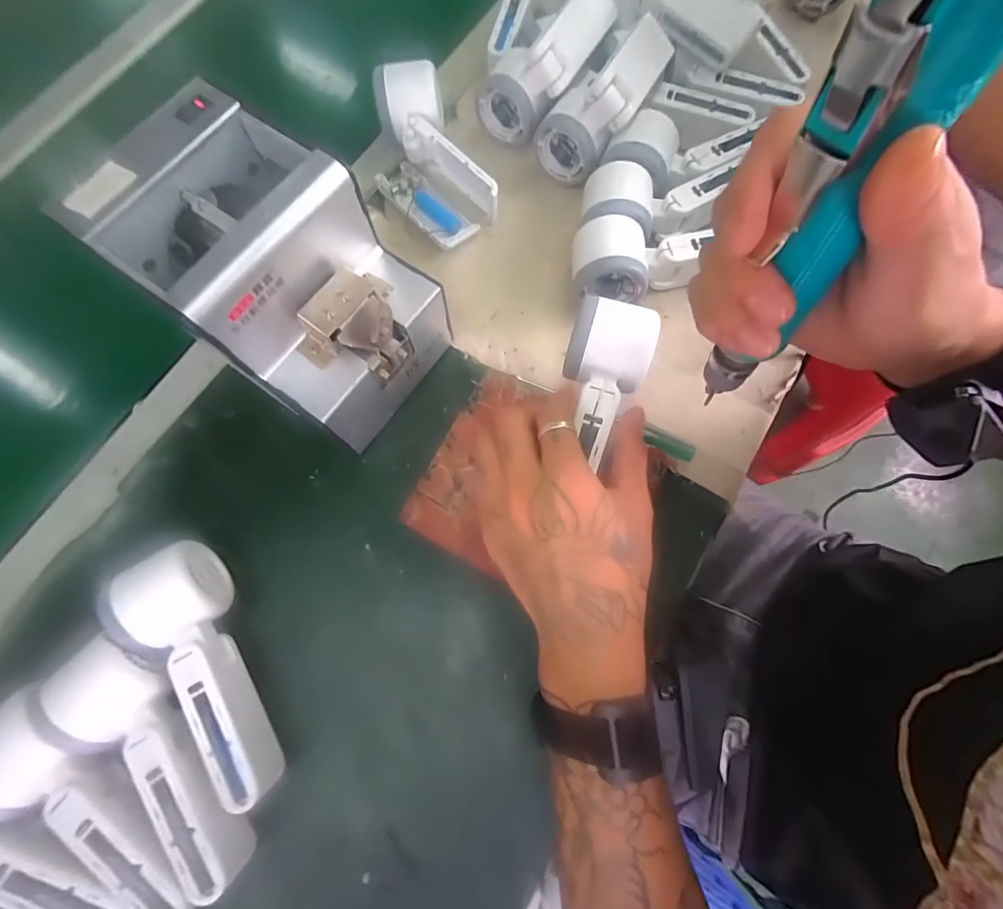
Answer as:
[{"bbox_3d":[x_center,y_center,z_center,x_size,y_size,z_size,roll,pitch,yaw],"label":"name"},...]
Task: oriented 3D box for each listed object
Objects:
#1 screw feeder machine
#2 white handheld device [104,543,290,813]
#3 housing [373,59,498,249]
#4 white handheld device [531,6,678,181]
[{"bbox_3d":[-0.142,-0.110,0.315,0.163,0.150,0.119,32,78,10],"label":"screw feeder machine"},{"bbox_3d":[-0.192,0.139,0.292,0.057,0.055,0.166,-30,75,-7],"label":"white handheld device"},{"bbox_3d":[-0.069,-0.263,0.405,0.079,0.062,0.152,-25,75,-5],"label":"housing"},{"bbox_3d":[0.092,-0.313,0.399,0.075,0.077,0.120,29,77,10],"label":"white handheld device"}]

